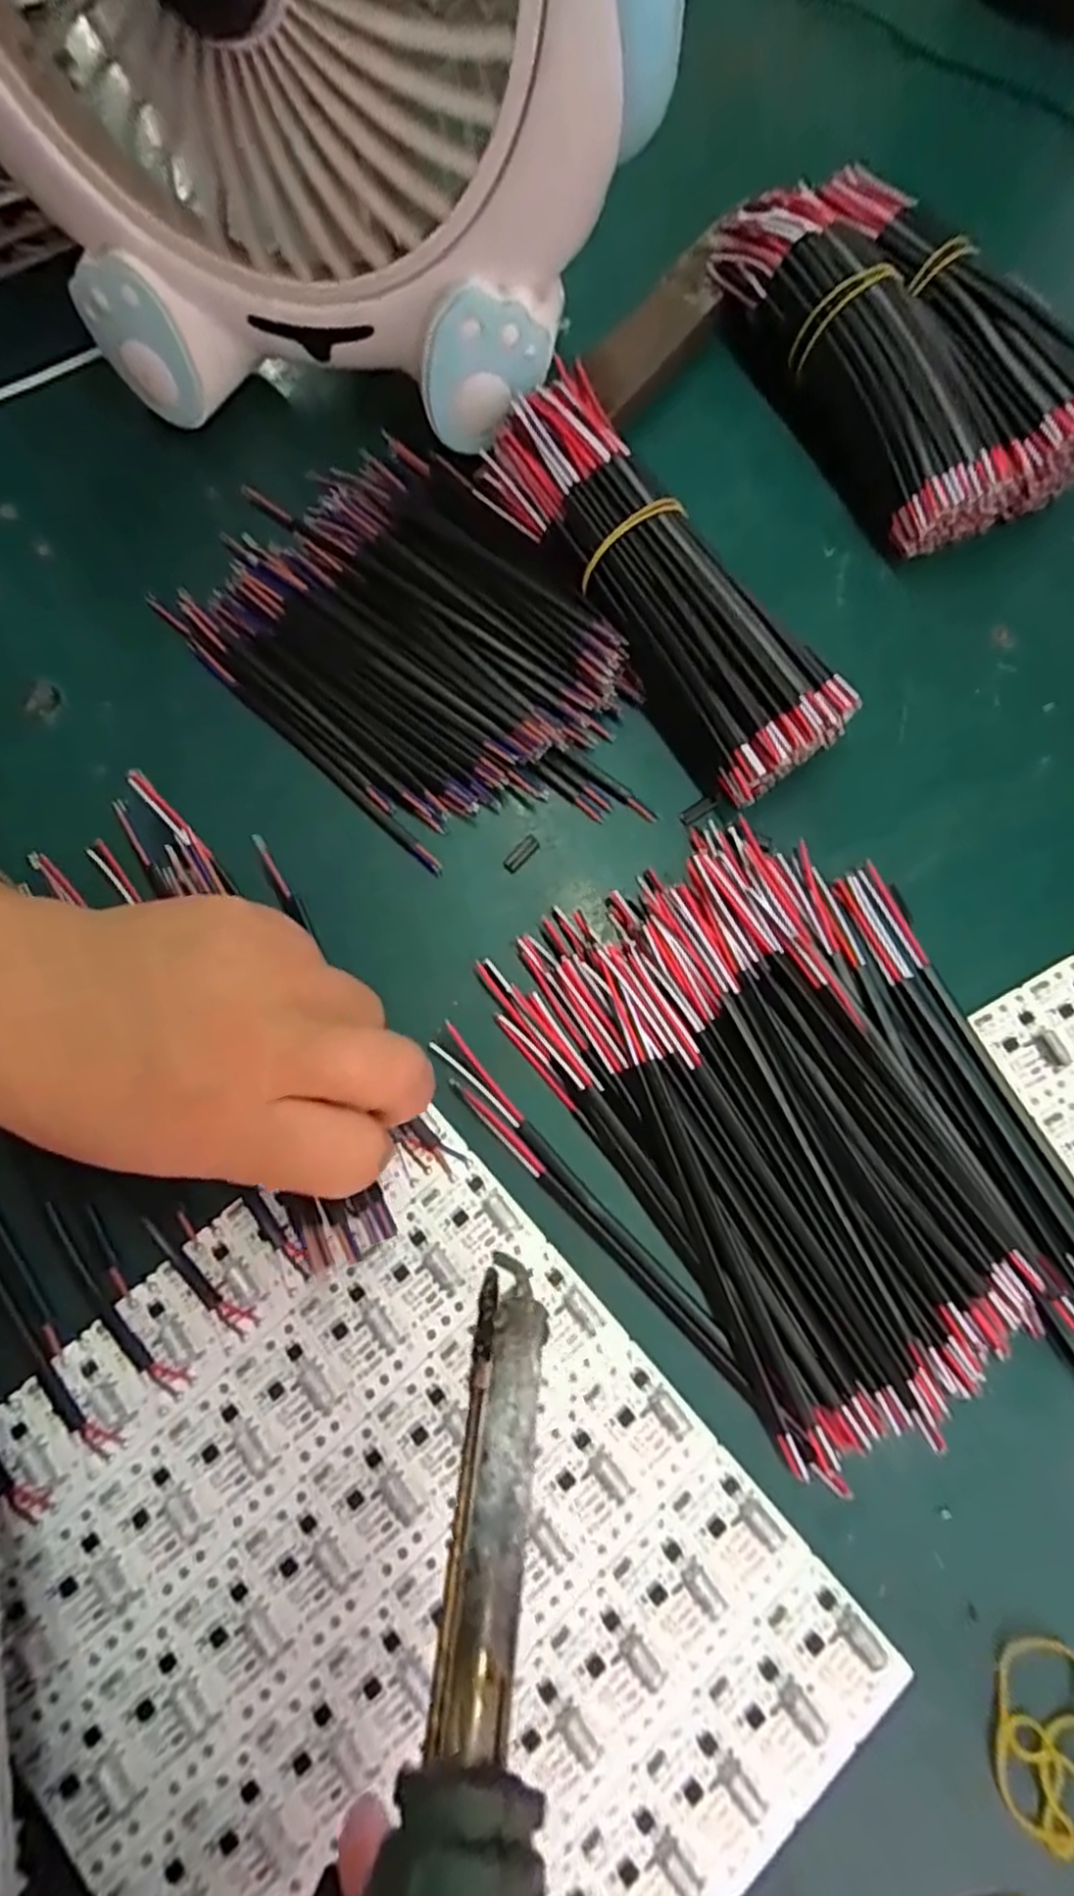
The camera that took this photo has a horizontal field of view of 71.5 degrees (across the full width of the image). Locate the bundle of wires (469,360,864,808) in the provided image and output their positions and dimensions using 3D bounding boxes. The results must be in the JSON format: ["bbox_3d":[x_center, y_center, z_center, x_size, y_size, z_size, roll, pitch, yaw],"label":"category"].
[{"bbox_3d":[0.047,-0.139,0.291,0.049,0.046,0.175,-34,77,-9],"label":"bundle of wires"}]

